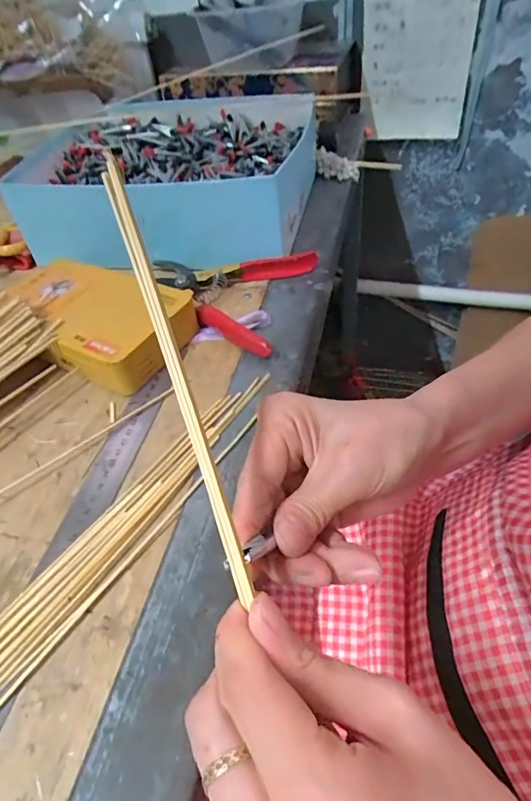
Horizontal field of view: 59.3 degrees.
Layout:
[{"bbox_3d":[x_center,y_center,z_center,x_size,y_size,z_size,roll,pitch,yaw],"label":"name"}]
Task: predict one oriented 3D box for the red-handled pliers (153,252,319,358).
[{"bbox_3d":[-0.049,-0.111,0.467,0.166,0.022,0.153,12,50,18],"label":"red-handled pliers"}]

